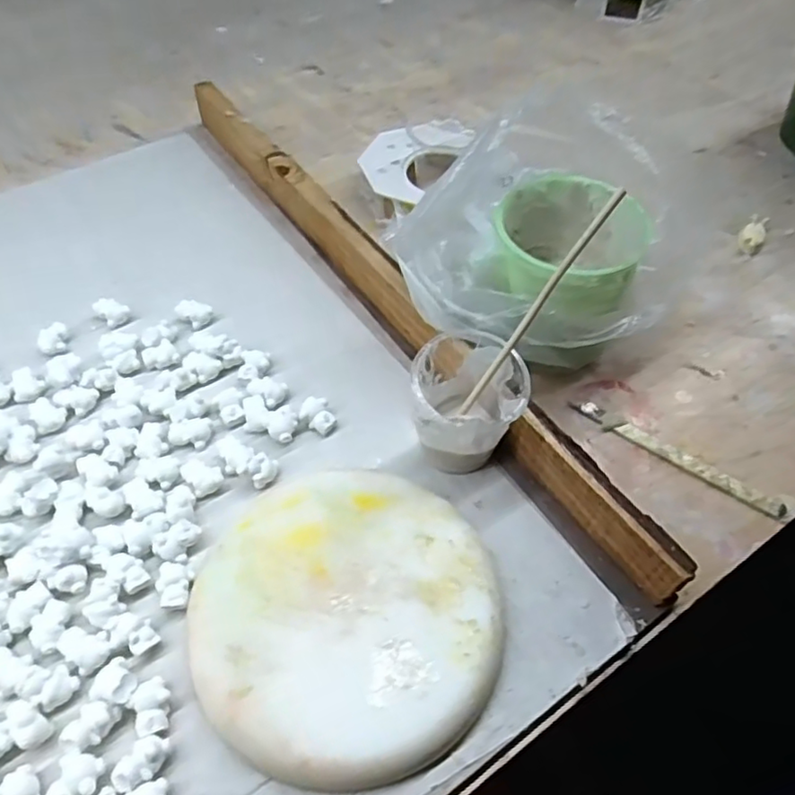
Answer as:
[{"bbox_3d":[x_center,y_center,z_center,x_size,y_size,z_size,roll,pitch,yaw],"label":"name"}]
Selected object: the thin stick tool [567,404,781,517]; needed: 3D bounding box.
[{"bbox_3d":[0.182,0.037,0.422,0.142,0.005,0.012,30,59,21],"label":"thin stick tool"}]

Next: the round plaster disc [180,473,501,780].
[{"bbox_3d":[-0.027,0.114,0.346,0.159,0.018,0.155,0,53,0],"label":"round plaster disc"}]

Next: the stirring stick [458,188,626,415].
[{"bbox_3d":[0.075,-0.048,0.356,0.008,0.149,0.009,-1,44,-44],"label":"stirring stick"}]

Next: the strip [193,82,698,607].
[{"bbox_3d":[-0.016,-0.087,0.481,0.023,0.049,0.568,-29,58,-20],"label":"strip"}]

